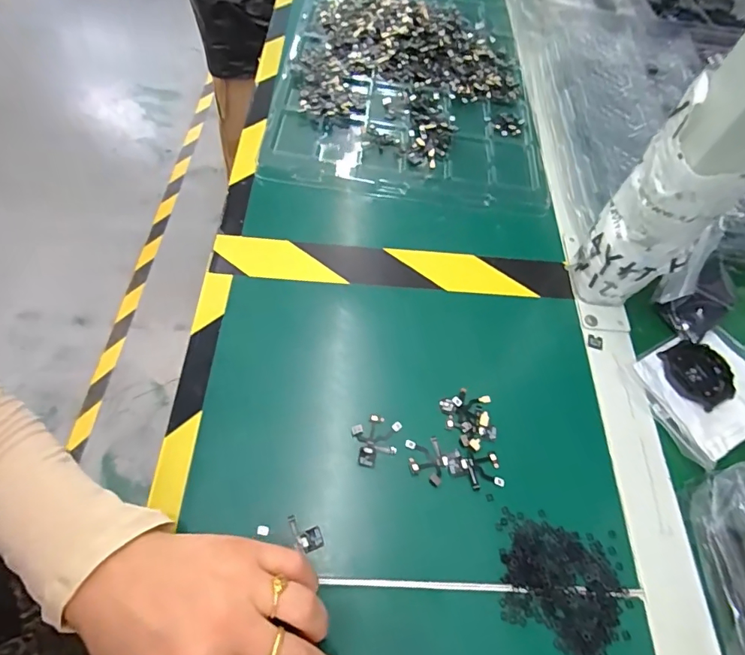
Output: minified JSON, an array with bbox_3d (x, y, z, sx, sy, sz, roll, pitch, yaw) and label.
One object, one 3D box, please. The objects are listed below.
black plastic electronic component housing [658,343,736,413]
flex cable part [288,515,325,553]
[{"bbox_3d":[0.257,0.037,0.369,0.048,0.008,0.051,-17,63,-16],"label":"black plastic electronic component housing"},{"bbox_3d":[-0.040,0.123,0.284,0.015,0.008,0.024,-22,65,-19],"label":"flex cable part"}]

